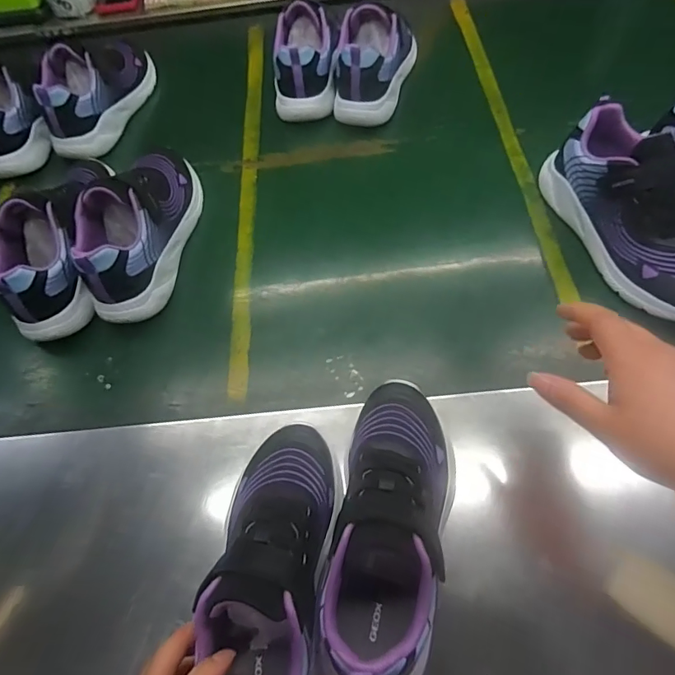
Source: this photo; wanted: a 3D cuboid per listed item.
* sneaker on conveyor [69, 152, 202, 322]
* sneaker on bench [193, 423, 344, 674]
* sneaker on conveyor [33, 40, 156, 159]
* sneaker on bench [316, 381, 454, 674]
[{"bbox_3d":[-0.229,-0.141,0.541,0.087,0.102,0.241,5,56,4],"label":"sneaker on conveyor"},{"bbox_3d":[-0.044,0.154,0.320,0.076,0.076,0.200,5,57,4],"label":"sneaker on bench"},{"bbox_3d":[-0.349,-0.376,0.677,0.085,0.097,0.235,12,57,9],"label":"sneaker on conveyor"},{"bbox_3d":[0.041,0.134,0.337,0.076,0.094,0.208,9,56,7],"label":"sneaker on bench"}]

